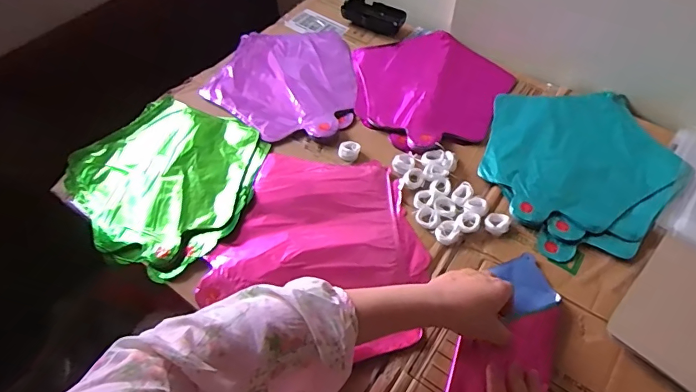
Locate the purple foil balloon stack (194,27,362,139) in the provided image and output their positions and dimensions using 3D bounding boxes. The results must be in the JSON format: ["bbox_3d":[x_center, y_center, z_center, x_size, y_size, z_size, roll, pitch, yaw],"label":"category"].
[{"bbox_3d":[-0.098,-0.180,0.683,0.219,0.017,0.235,3,56,1],"label":"purple foil balloon stack"}]

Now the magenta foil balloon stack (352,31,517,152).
[{"bbox_3d":[0.115,-0.170,0.669,0.233,0.022,0.236,36,62,22],"label":"magenta foil balloon stack"}]

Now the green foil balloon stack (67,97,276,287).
[{"bbox_3d":[-0.226,-0.026,0.574,0.236,0.024,0.226,32,61,19],"label":"green foil balloon stack"}]

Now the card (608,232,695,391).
[{"bbox_3d":[0.361,0.122,0.467,0.115,0.006,0.163,39,63,23],"label":"card"}]

